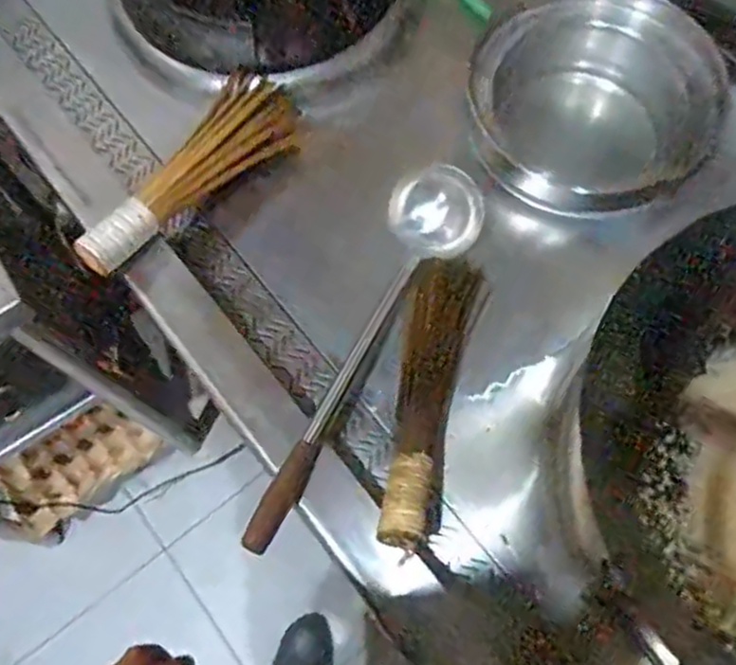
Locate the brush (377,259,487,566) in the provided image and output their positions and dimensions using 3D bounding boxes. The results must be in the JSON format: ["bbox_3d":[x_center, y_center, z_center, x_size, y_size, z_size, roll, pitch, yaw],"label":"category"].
[{"bbox_3d":[0.066,0.067,0.756,0.078,0.072,0.328,8,71,5],"label":"brush"}]

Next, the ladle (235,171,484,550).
[{"bbox_3d":[0.002,0.020,0.766,0.102,0.053,0.464,22,72,10],"label":"ladle"}]

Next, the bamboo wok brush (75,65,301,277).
[{"bbox_3d":[-0.217,-0.193,0.838,0.310,0.080,0.101,-43,74,-12],"label":"bamboo wok brush"}]

